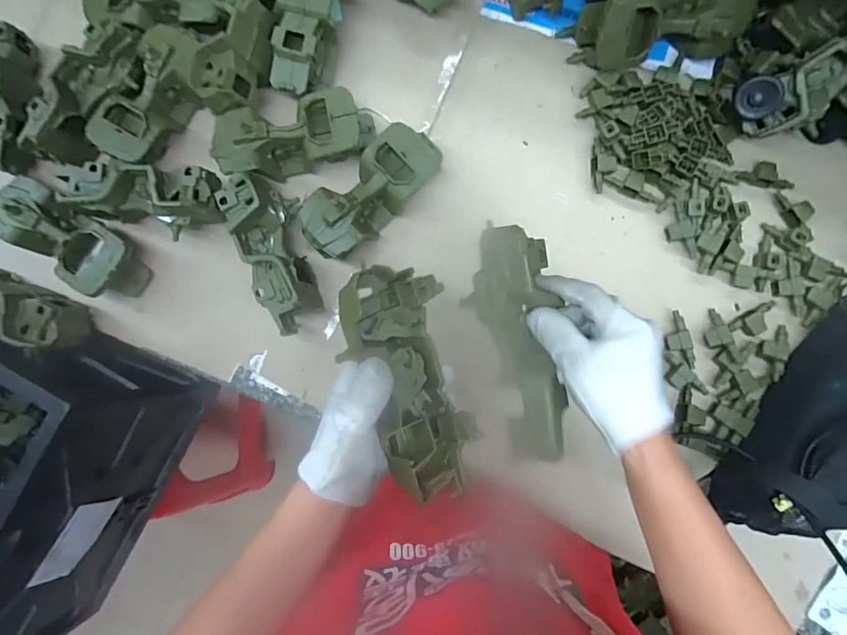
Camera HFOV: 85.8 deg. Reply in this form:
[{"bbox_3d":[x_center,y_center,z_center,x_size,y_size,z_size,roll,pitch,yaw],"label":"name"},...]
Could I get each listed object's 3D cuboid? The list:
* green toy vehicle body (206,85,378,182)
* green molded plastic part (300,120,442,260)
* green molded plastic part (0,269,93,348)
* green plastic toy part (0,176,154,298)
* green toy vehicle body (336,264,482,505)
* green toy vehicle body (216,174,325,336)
[{"bbox_3d":[-0.158,-0.220,0.554,0.191,0.056,0.082,-15,85,2],"label":"green toy vehicle body"},{"bbox_3d":[-0.061,-0.150,0.546,0.187,0.067,0.080,-44,85,-1],"label":"green molded plastic part"},{"bbox_3d":[-0.499,-0.017,0.541,0.186,0.060,0.062,23,87,4],"label":"green molded plastic part"},{"bbox_3d":[-0.423,-0.092,0.547,0.175,0.063,0.076,34,88,5],"label":"green plastic toy part"},{"bbox_3d":[-0.013,0.050,0.360,0.086,0.050,0.184,-22,105,-34],"label":"green toy vehicle body"},{"bbox_3d":[-0.169,-0.075,0.533,0.076,0.071,0.185,-23,85,1],"label":"green toy vehicle body"}]

